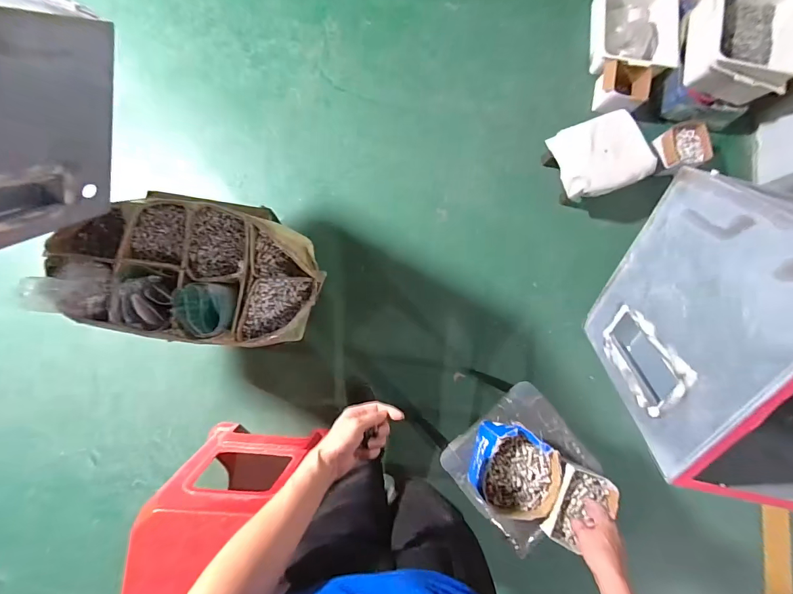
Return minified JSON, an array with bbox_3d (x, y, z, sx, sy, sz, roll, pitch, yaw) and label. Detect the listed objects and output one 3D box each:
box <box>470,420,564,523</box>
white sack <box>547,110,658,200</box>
[{"bbox_3d":[0.232,0.342,0.749,0.139,0.094,0.165,19,83,-1],"label":"box"},{"bbox_3d":[0.671,-0.460,1.205,0.325,0.080,0.241,-21,85,-6],"label":"white sack"}]

